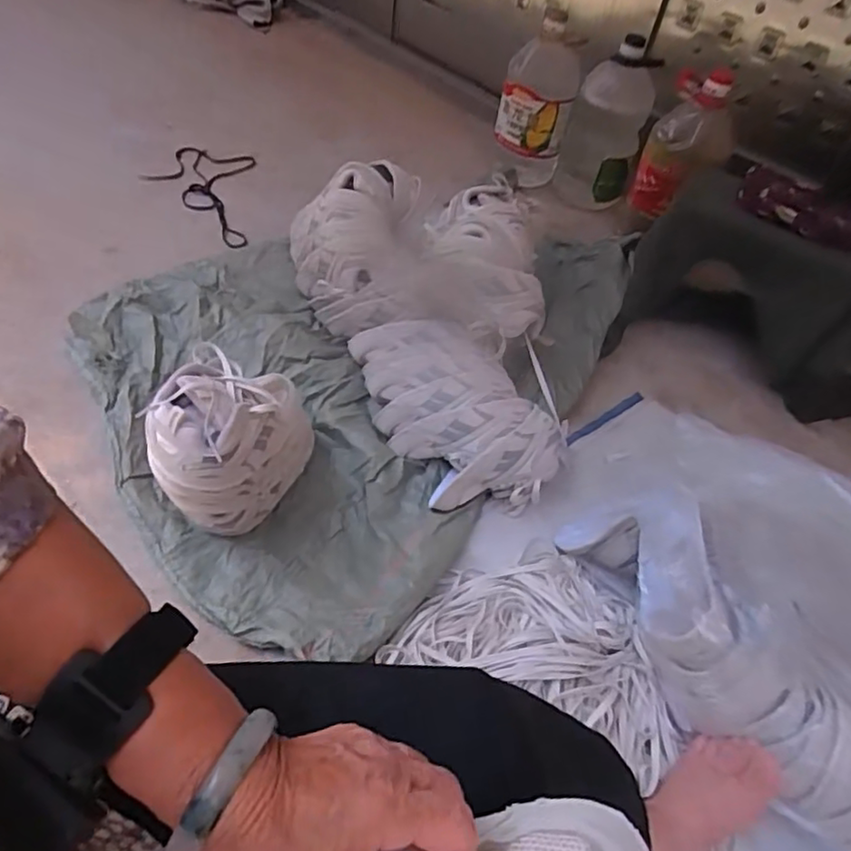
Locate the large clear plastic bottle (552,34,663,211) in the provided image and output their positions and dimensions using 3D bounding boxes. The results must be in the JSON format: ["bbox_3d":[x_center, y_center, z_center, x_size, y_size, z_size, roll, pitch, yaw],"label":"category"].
[{"bbox_3d":[0.390,-0.637,1.360,0.157,0.313,0.133,17,48,4],"label":"large clear plastic bottle"}]

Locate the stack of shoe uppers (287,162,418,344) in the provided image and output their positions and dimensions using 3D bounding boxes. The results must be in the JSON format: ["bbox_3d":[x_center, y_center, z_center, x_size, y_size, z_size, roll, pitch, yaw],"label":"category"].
[{"bbox_3d":[-0.132,-0.325,1.092,0.217,0.155,0.332,7,48,-4],"label":"stack of shoe uppers"}]

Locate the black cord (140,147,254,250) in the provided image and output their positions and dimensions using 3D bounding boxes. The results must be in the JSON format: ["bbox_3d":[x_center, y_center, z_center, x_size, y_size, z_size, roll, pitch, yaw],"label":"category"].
[{"bbox_3d":[-0.431,-0.508,1.349,0.366,0.028,0.216,37,53,21],"label":"black cord"}]

